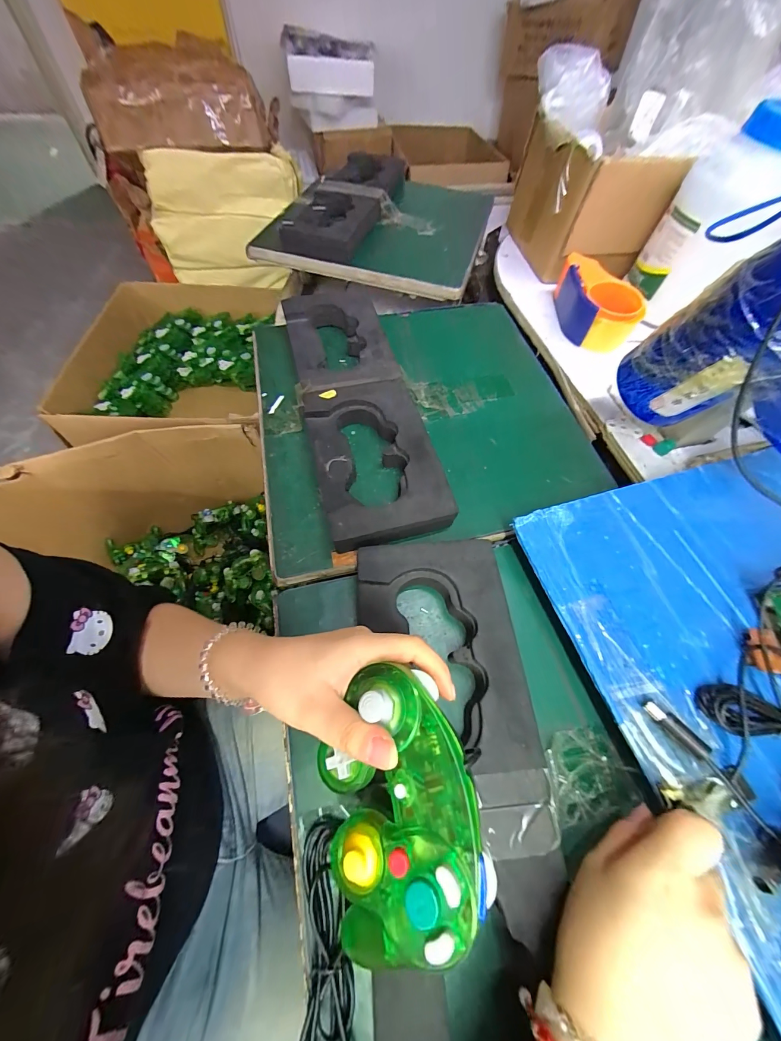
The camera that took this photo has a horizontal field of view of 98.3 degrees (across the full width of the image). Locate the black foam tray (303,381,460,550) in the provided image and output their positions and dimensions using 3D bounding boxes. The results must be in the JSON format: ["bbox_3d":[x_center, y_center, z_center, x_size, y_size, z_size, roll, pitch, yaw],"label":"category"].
[{"bbox_3d":[-0.021,-0.068,0.376,0.124,0.040,0.203,-15,63,-8],"label":"black foam tray"}]

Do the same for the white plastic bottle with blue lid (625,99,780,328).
[{"bbox_3d":[0.421,-0.377,0.435,0.108,0.187,0.103,3,62,1],"label":"white plastic bottle with blue lid"}]

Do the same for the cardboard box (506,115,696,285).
[{"bbox_3d":[0.309,-0.507,0.553,0.145,0.164,0.195,-11,63,-6],"label":"cardboard box"}]

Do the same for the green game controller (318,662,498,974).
[{"bbox_3d":[0.006,0.151,0.191,0.083,0.046,0.122,-10,63,-6],"label":"green game controller"}]

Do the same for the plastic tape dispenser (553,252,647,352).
[{"bbox_3d":[0.303,-0.324,0.499,0.088,0.060,0.146,-4,74,-1],"label":"plastic tape dispenser"}]

